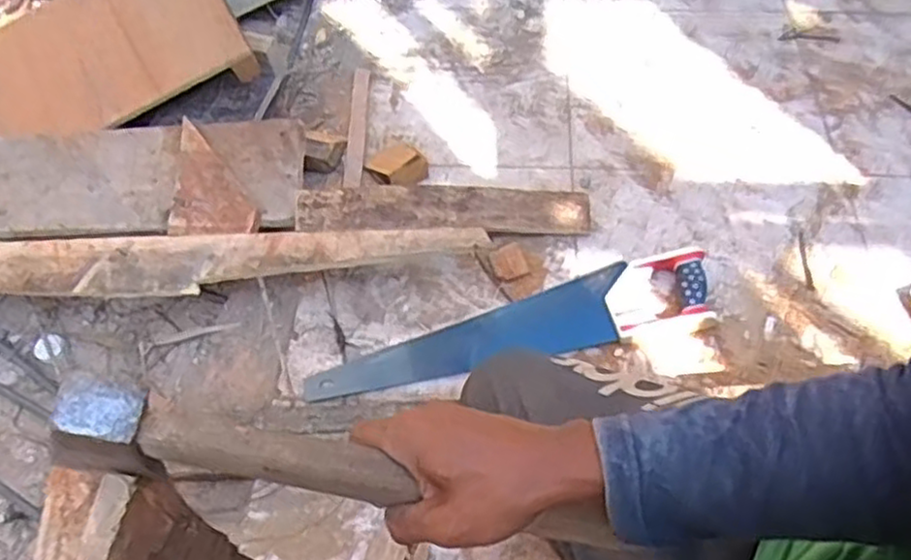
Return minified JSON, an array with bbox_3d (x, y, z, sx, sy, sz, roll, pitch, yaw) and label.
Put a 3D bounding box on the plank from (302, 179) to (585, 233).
[{"bbox_3d":[-0.013,-0.100,0.977,0.394,0.016,0.079,-1,62,-9],"label":"plank"}]

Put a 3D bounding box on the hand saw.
[{"bbox_3d":[0.074,0.056,0.917,0.536,0.031,0.113,-12,56,-6],"label":"hand saw"}]

